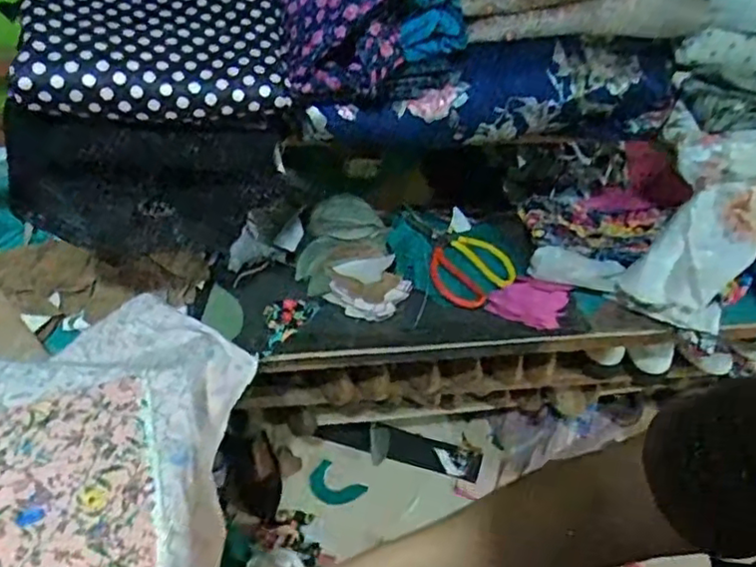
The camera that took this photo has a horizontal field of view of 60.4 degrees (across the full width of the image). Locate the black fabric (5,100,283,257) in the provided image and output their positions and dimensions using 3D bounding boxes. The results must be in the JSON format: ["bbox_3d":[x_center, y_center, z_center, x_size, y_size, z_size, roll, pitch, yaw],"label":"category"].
[{"bbox_3d":[-0.229,-0.102,0.650,0.262,0.176,0.029,-8,51,-8],"label":"black fabric"}]

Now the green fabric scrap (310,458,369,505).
[{"bbox_3d":[-0.088,0.425,1.356,0.112,0.006,0.075,34,64,3],"label":"green fabric scrap"}]

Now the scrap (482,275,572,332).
[{"bbox_3d":[0.209,0.023,0.902,0.109,0.009,0.077,19,64,0],"label":"scrap"}]

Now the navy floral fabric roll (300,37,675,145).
[{"bbox_3d":[0.135,-0.211,0.724,0.400,0.101,0.082,-6,50,-5],"label":"navy floral fabric roll"}]

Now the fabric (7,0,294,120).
[{"bbox_3d":[-0.215,-0.263,0.631,0.231,0.079,0.240,-6,50,-6],"label":"fabric"}]

